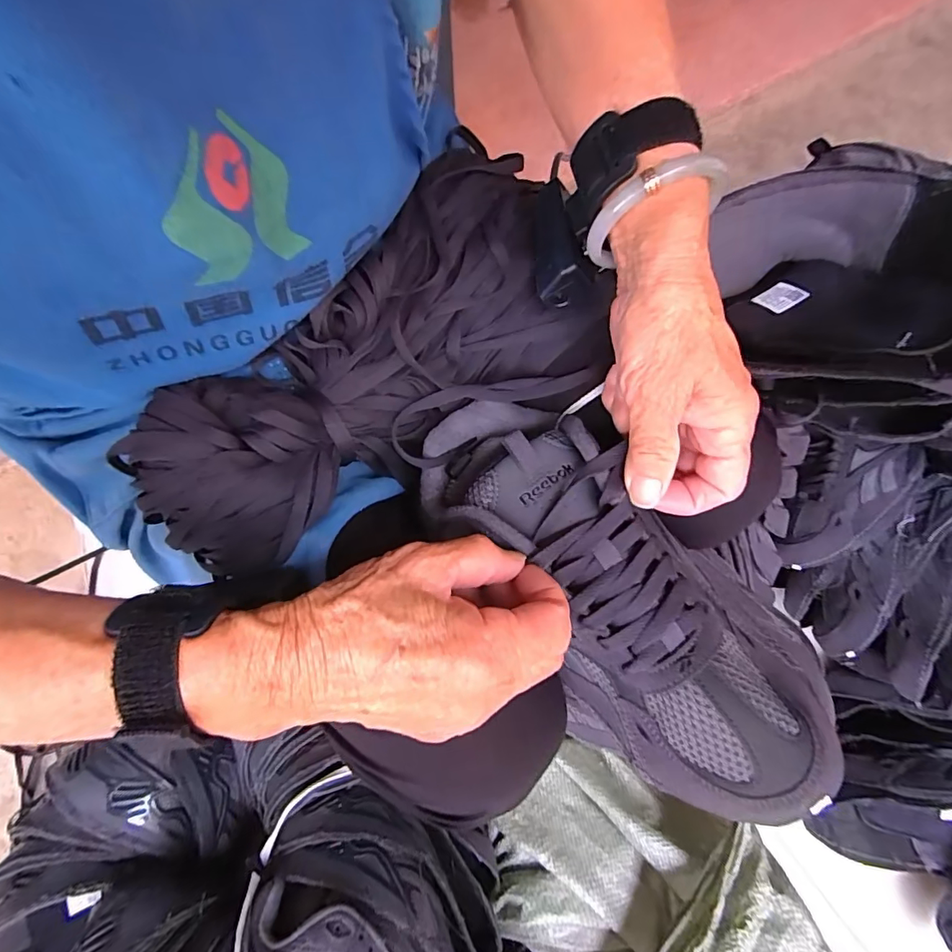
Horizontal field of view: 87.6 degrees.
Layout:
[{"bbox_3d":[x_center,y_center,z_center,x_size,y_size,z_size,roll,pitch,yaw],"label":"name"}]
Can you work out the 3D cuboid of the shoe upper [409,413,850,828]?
[{"bbox_3d":[0.066,0.050,0.259,0.105,0.068,0.241,-38,73,-10],"label":"shoe upper"}]

